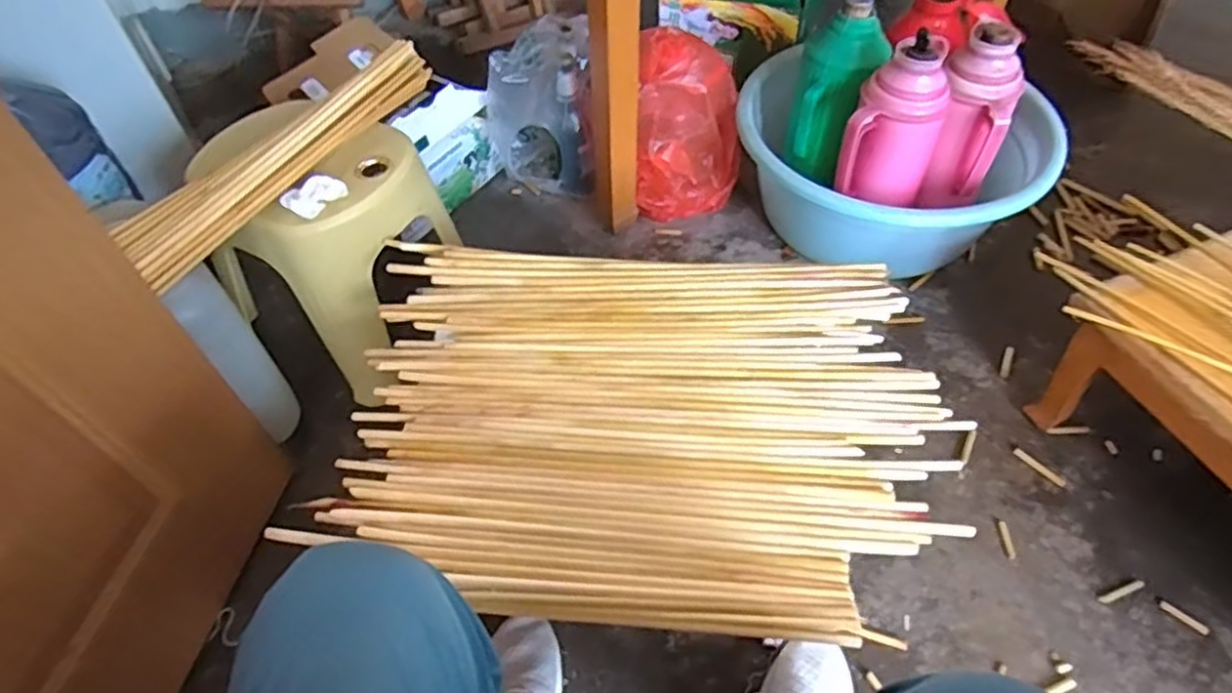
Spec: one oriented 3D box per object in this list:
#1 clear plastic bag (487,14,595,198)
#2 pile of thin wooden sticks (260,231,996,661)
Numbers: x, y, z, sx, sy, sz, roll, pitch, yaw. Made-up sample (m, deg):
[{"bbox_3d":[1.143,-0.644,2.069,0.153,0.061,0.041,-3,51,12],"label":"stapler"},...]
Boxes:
[{"bbox_3d":[-0.120,-0.406,1.226,0.190,0.275,0.121,14,54,12],"label":"clear plastic bag"},{"bbox_3d":[0.035,0.064,0.734,0.612,0.033,0.430,4,53,4],"label":"pile of thin wooden sticks"}]

